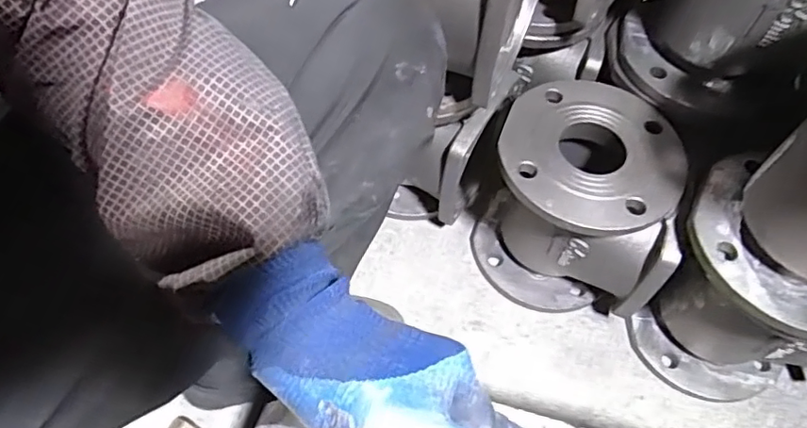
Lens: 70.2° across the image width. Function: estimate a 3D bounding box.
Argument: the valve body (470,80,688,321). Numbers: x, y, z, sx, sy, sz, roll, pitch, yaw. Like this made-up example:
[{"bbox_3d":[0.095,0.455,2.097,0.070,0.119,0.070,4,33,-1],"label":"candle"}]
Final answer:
[{"bbox_3d":[0.185,-0.009,0.631,0.183,0.197,0.174,17,59,10],"label":"valve body"}]

